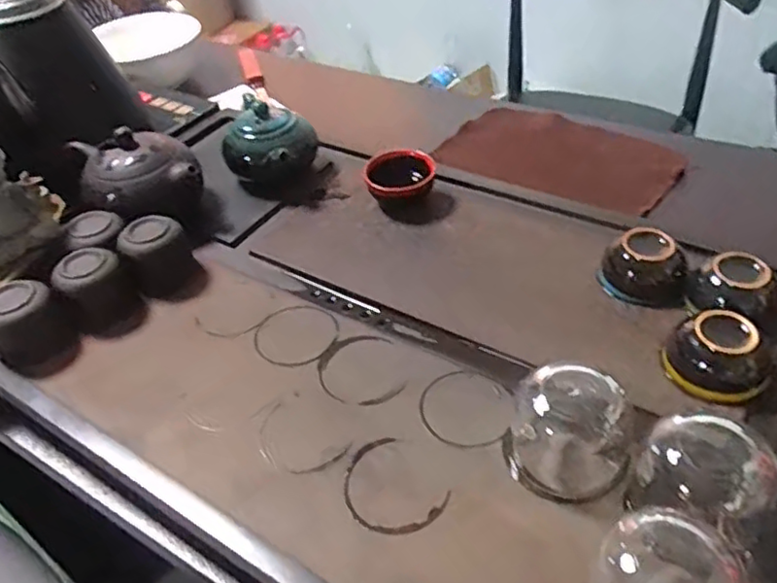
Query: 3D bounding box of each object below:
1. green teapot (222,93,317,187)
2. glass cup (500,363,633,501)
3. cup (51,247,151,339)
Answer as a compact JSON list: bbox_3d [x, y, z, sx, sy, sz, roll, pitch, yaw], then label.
[{"bbox_3d":[-0.115,-0.150,0.606,0.081,0.062,0.101,-14,42,-7],"label":"green teapot"},{"bbox_3d":[0.095,0.074,0.345,0.060,0.049,0.050,0,42,8],"label":"glass cup"},{"bbox_3d":[-0.212,0.000,0.472,0.052,0.045,0.049,31,54,35],"label":"cup"}]

